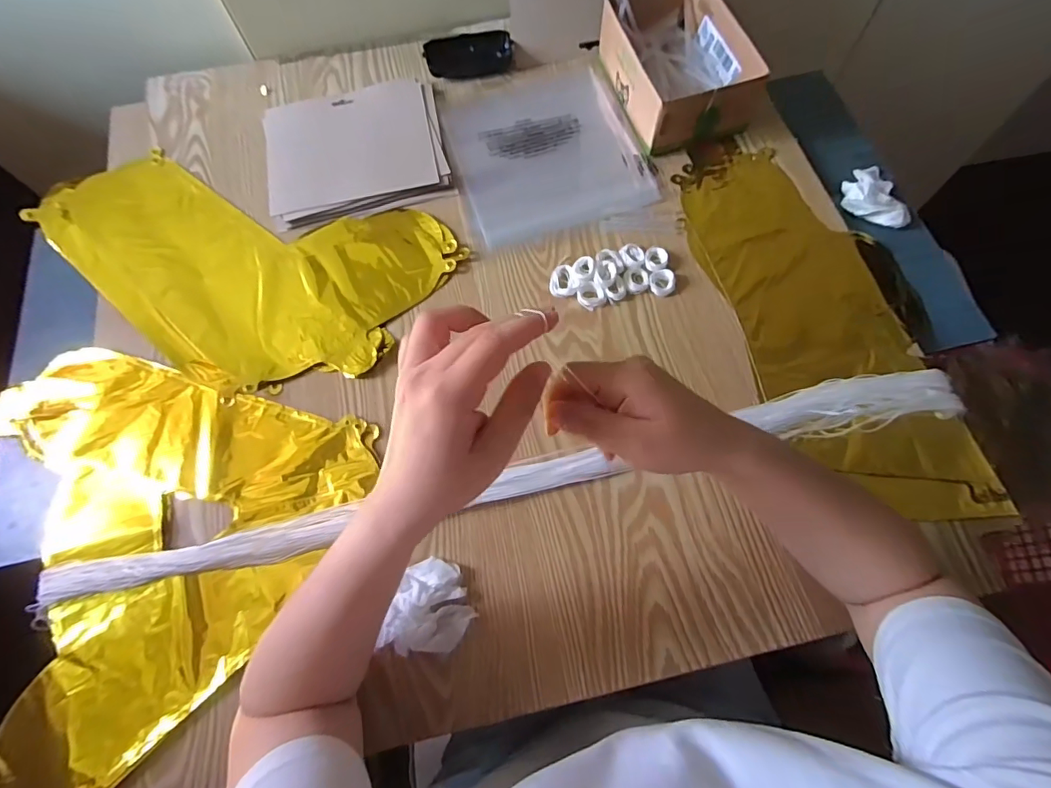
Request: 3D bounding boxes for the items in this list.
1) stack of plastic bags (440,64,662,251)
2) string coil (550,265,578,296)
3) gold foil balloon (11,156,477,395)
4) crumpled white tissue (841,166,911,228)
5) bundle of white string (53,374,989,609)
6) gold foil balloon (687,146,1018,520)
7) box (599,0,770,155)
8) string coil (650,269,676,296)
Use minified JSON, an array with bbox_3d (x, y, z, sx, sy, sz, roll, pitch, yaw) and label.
[{"bbox_3d":[0.024,-0.288,0.582,0.207,0.009,0.230,-17,71,-4],"label":"stack of plastic bags"},{"bbox_3d":[0.040,-0.118,0.513,0.028,0.008,0.037,4,70,3],"label":"string coil"},{"bbox_3d":[-0.310,-0.135,0.525,0.430,0.014,0.229,16,72,7],"label":"gold foil balloon"},{"bbox_3d":[0.379,-0.220,0.545,0.062,0.022,0.085,-8,70,-1],"label":"crumpled white tissue"},{"bbox_3d":[-0.011,0.074,0.432,0.810,0.023,0.046,-12,70,-2],"label":"bundle of white string"},{"bbox_3d":[0.286,-0.077,0.484,0.157,0.012,0.408,-13,70,-3],"label":"gold foil balloon"},{"bbox_3d":[0.173,-0.378,0.569,0.131,0.068,0.194,-15,70,-3],"label":"box"},{"bbox_3d":[0.140,-0.114,0.507,0.026,0.010,0.027,-1,70,2],"label":"string coil"}]

